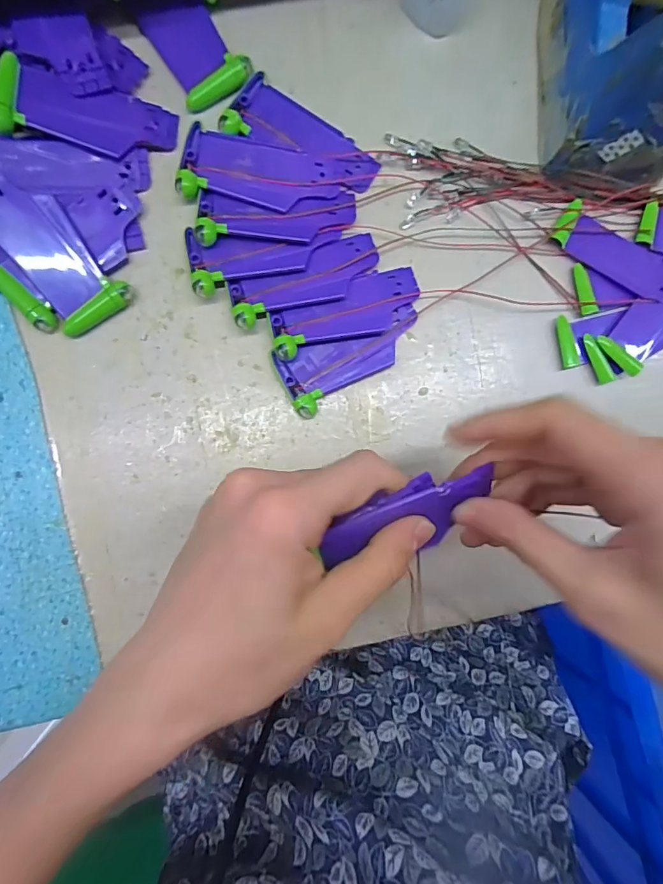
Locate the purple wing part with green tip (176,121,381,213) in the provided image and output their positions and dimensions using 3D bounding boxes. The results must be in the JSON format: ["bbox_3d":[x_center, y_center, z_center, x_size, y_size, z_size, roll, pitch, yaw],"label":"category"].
[{"bbox_3d":[-0.030,-0.155,0.259,0.109,0.009,0.041,8,89,-3],"label":"purple wing part with green tip"}]

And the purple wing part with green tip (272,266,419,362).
[{"bbox_3d":[0.009,-0.076,0.260,0.091,0.011,0.032,-22,91,-3],"label":"purple wing part with green tip"}]

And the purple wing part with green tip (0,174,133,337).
[{"bbox_3d":[-0.155,-0.104,0.241,0.039,0.007,0.088,-41,106,-3],"label":"purple wing part with green tip"}]

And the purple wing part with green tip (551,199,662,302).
[{"bbox_3d":[0.179,-0.112,0.272,0.092,0.006,0.034,26,88,-3],"label":"purple wing part with green tip"}]

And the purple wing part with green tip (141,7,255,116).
[{"bbox_3d":[-0.078,-0.227,0.258,0.041,0.008,0.061,-30,92,-3],"label":"purple wing part with green tip"}]

